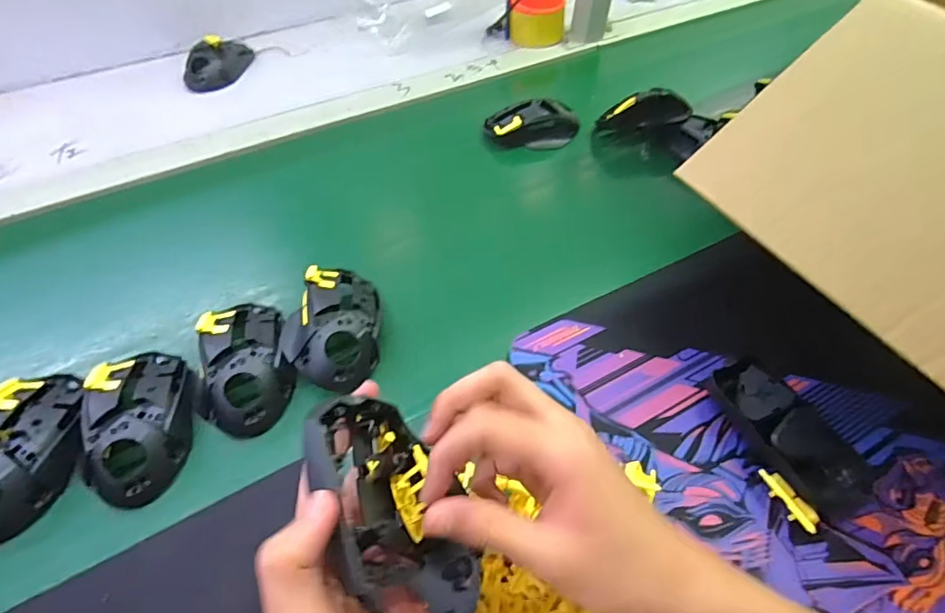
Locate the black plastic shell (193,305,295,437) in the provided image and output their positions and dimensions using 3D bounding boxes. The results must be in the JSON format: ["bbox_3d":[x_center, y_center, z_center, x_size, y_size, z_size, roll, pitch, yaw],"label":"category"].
[{"bbox_3d":[-0.180,0.044,0.396,0.074,0.033,0.115,-19,56,-17],"label":"black plastic shell"}]

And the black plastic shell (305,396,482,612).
[{"bbox_3d":[-0.037,0.096,0.243,0.057,0.049,0.114,-23,69,-19],"label":"black plastic shell"}]

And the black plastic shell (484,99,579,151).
[{"bbox_3d":[0.072,-0.216,0.609,0.109,0.029,0.061,-3,53,-5],"label":"black plastic shell"}]

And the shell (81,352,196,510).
[{"bbox_3d":[-0.240,0.081,0.369,0.063,0.038,0.114,-11,54,-11],"label":"shell"}]

